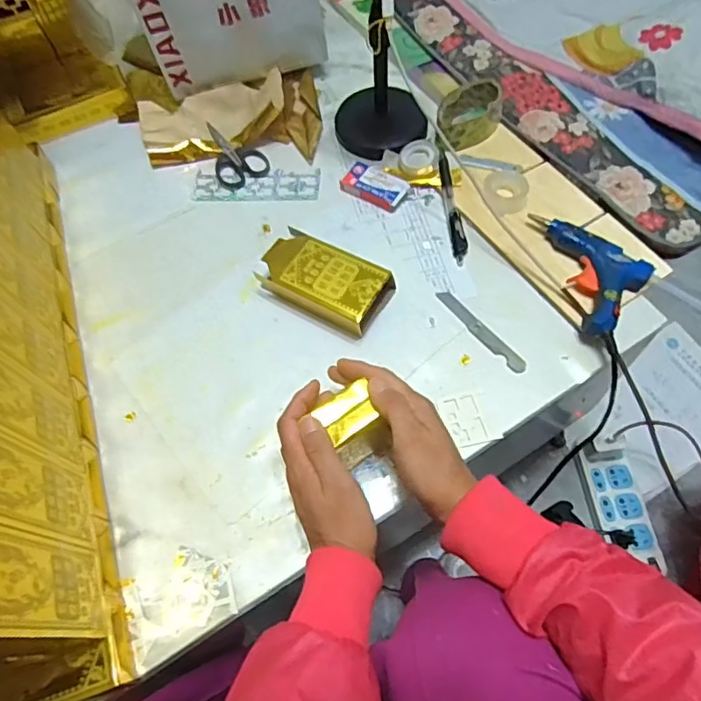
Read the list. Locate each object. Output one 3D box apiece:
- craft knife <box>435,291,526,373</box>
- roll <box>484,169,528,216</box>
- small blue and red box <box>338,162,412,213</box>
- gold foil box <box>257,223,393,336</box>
[{"bbox_3d":[0.128,-0.020,0.566,0.016,0.008,0.112,-37,66,-15],"label":"craft knife"},{"bbox_3d":[0.169,-0.174,0.626,0.046,0.016,0.051,14,64,11],"label":"roll"},{"bbox_3d":[0.028,-0.188,0.650,0.073,0.015,0.043,30,68,18],"label":"small blue and red box"},{"bbox_3d":[-0.029,-0.070,0.580,0.127,0.035,0.075,27,67,16],"label":"gold foil box"}]

